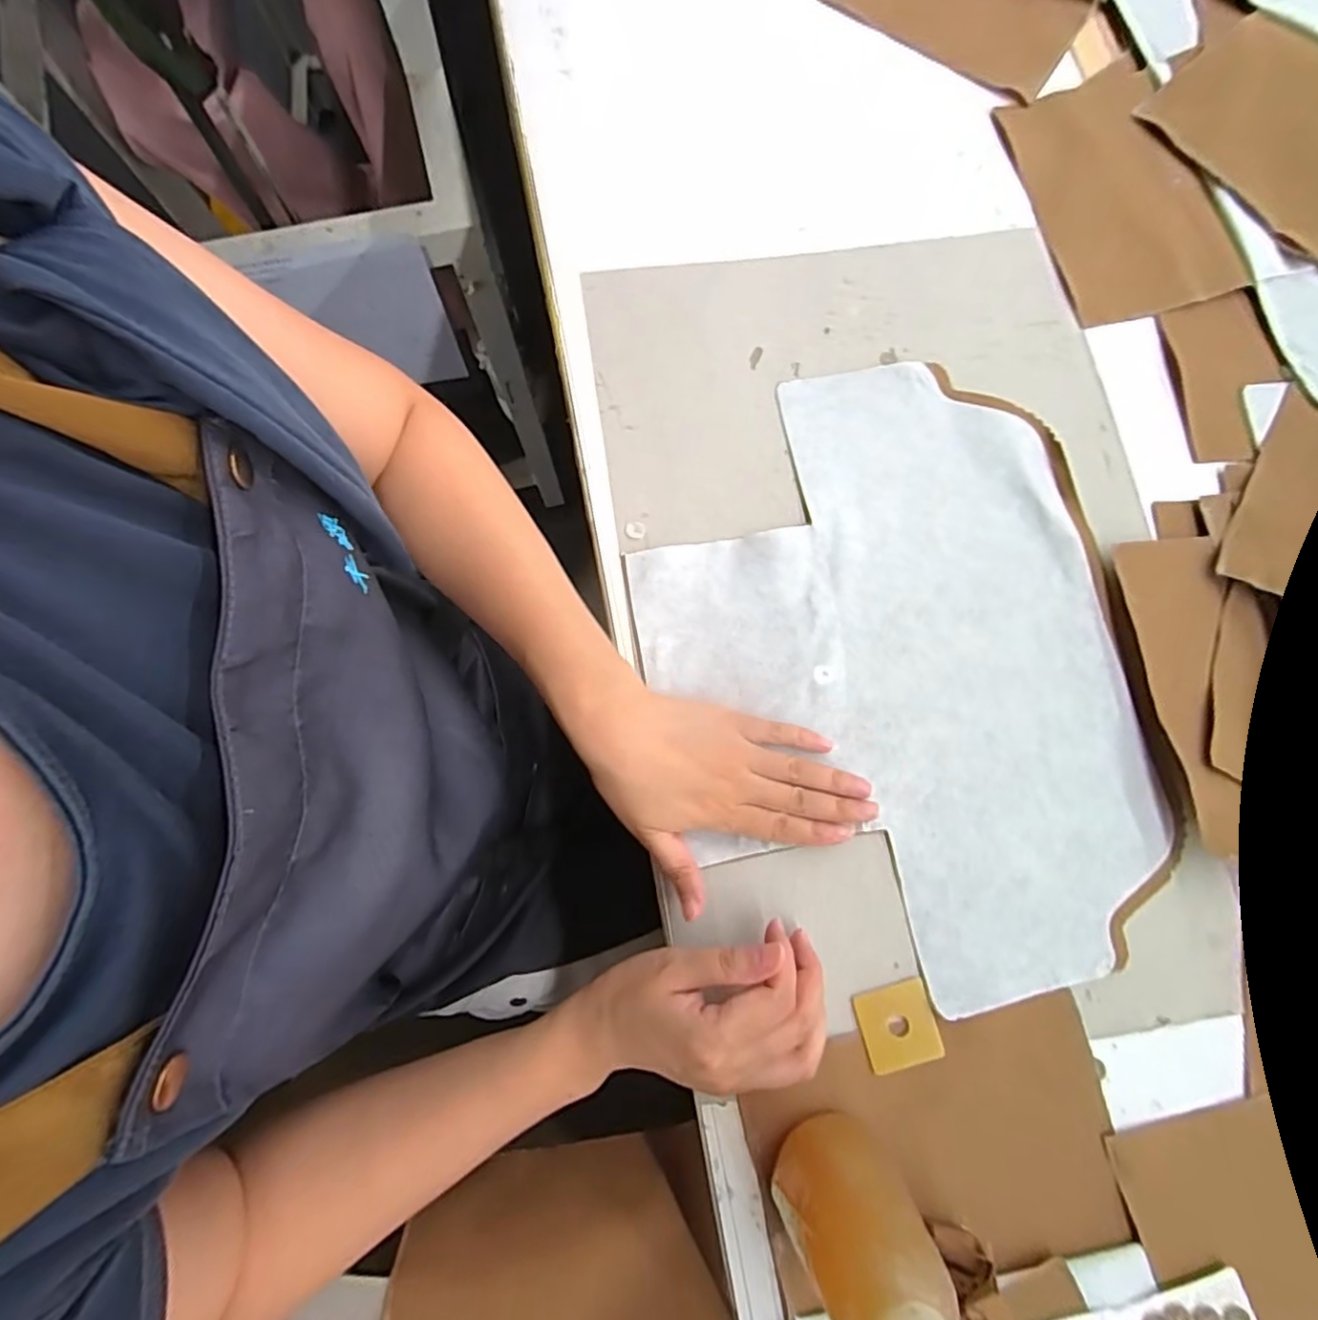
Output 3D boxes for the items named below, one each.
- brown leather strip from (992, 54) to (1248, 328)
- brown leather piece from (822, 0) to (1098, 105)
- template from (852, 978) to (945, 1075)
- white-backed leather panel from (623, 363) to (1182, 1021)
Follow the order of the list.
[{"bbox_3d":[0.351,-0.362,0.478,0.126,0.006,0.212,-14,80,-3],"label":"brown leather strip"},{"bbox_3d":[0.246,-0.549,0.514,0.199,0.007,0.130,34,80,6],"label":"brown leather piece"},{"bbox_3d":[0.140,0.215,0.362,0.043,0.004,0.043,-14,79,-2],"label":"template"},{"bbox_3d":[0.152,0.001,0.403,0.309,0.007,0.403,-9,79,-4],"label":"white-backed leather panel"}]

